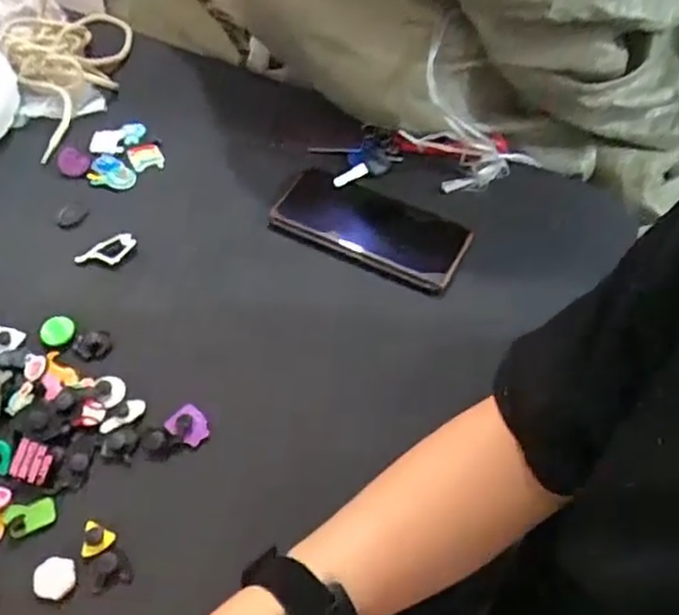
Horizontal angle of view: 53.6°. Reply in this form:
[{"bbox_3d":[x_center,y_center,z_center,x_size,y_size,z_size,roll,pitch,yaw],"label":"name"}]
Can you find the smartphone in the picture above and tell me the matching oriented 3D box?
[{"bbox_3d":[0.025,-0.067,0.564,0.159,0.014,0.077,23,58,14],"label":"smartphone"}]

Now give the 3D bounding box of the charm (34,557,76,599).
[{"bbox_3d":[-0.169,0.162,0.402,0.025,0.008,0.023,1,55,-1],"label":"charm"}]

